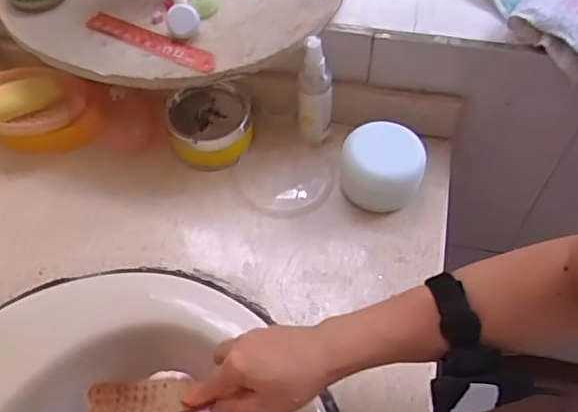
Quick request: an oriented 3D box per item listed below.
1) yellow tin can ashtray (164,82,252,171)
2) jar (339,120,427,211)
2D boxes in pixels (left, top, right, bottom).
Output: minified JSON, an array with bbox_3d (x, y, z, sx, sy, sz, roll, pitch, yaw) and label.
[{"bbox_3d":[-0.094,-0.095,0.680,0.096,0.047,0.092,1,57,-1],"label":"yellow tin can ashtray"},{"bbox_3d":[0.102,-0.042,0.642,0.088,0.062,0.076,13,57,7],"label":"jar"}]

